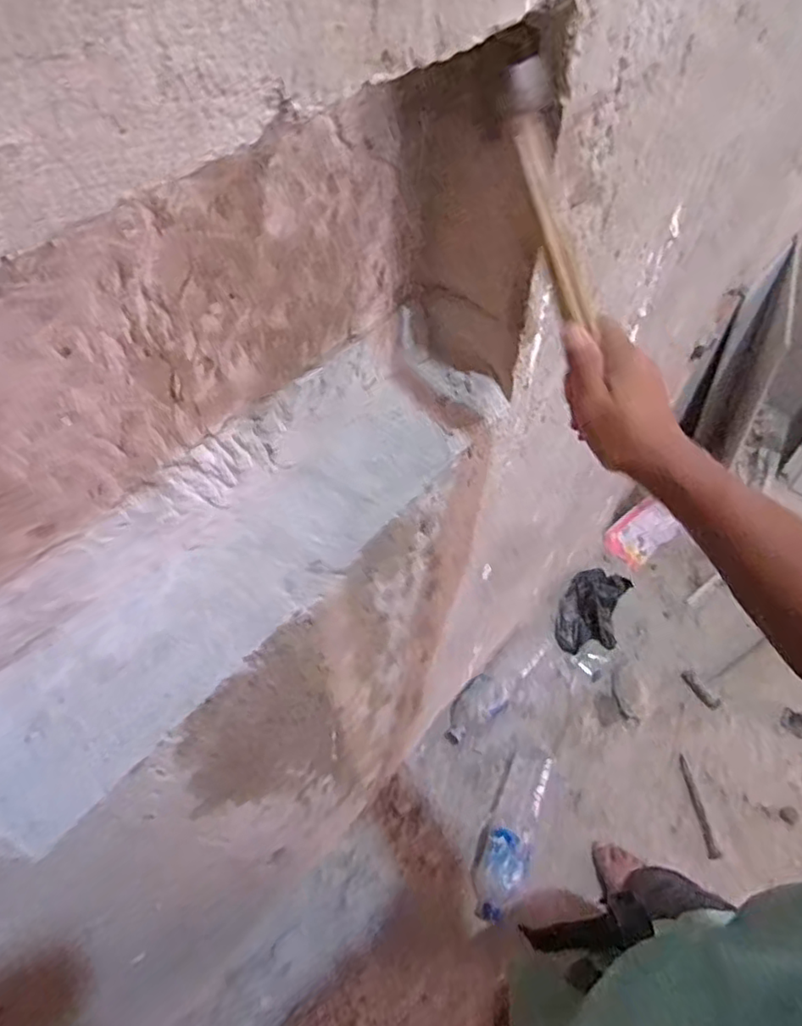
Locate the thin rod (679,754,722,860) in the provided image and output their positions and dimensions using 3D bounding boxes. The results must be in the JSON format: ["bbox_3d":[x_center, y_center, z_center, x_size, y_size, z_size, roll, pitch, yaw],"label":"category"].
[{"bbox_3d":[0.610,0.601,1.322,0.024,0.012,0.195,-6,56,-4],"label":"thin rod"}]

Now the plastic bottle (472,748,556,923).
[{"bbox_3d":[0.216,0.606,1.230,0.096,0.071,0.312,21,58,13],"label":"plastic bottle"}]

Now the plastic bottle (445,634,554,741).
[{"bbox_3d":[0.222,0.380,1.400,0.324,0.065,0.083,-31,62,-19],"label":"plastic bottle"}]

